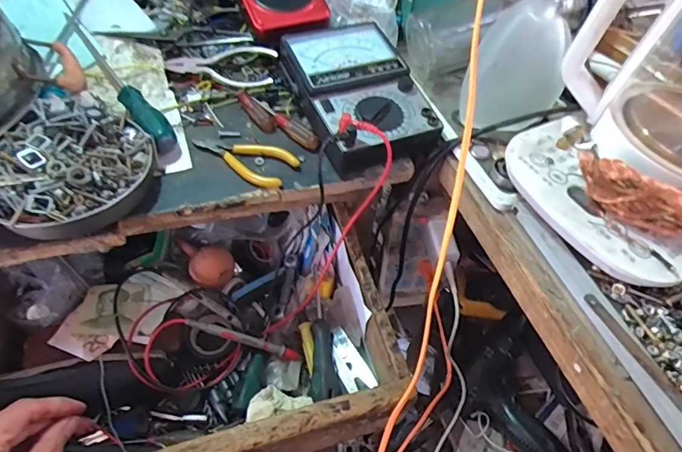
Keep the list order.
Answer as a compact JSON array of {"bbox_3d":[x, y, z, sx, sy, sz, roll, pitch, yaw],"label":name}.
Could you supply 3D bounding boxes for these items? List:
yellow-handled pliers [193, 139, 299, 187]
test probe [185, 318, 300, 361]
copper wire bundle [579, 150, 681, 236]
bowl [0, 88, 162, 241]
[{"bbox_3d":[-0.093,-0.066,0.422,0.103,0.018,0.040,18,53,8],"label":"yellow-handled pliers"},{"bbox_3d":[-0.101,0.121,0.462,0.130,0.009,0.012,27,48,-25],"label":"test probe"},{"bbox_3d":[0.229,-0.016,0.324,0.112,0.034,0.024,26,55,15],"label":"copper wire bundle"},{"bbox_3d":[-0.231,-0.053,0.369,0.129,0.060,0.128,3,52,-3],"label":"bowl"}]

